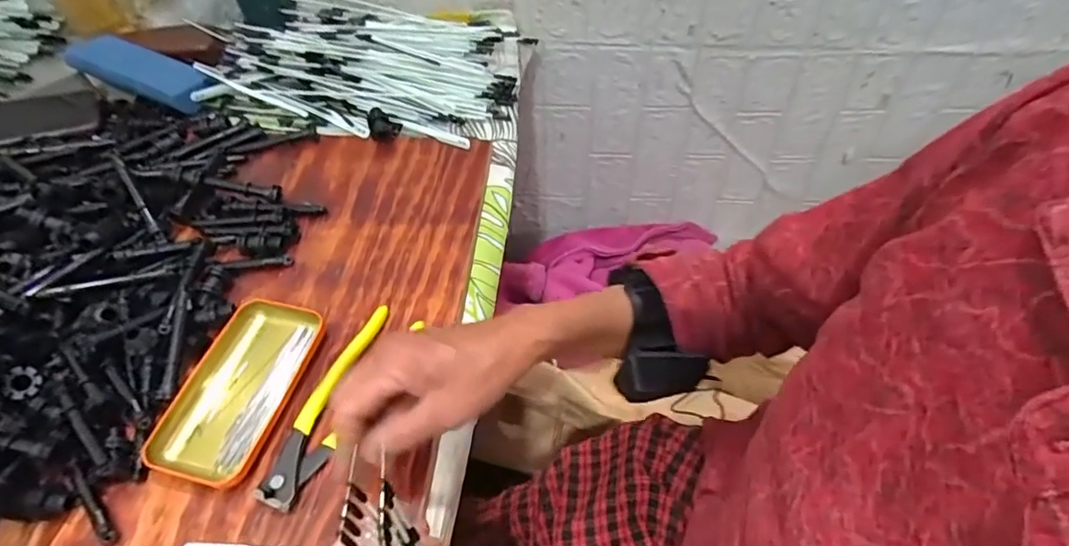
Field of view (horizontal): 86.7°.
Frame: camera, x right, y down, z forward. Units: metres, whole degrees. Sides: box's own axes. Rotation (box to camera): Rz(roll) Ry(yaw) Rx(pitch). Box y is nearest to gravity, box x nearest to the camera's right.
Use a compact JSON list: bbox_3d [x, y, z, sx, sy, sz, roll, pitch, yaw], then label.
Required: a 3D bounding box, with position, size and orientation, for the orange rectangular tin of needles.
[{"bbox_3d":[-0.227,0.087,0.432,0.076,0.023,0.141,10,57,10],"label":"orange rectangular tin of needles"}]

